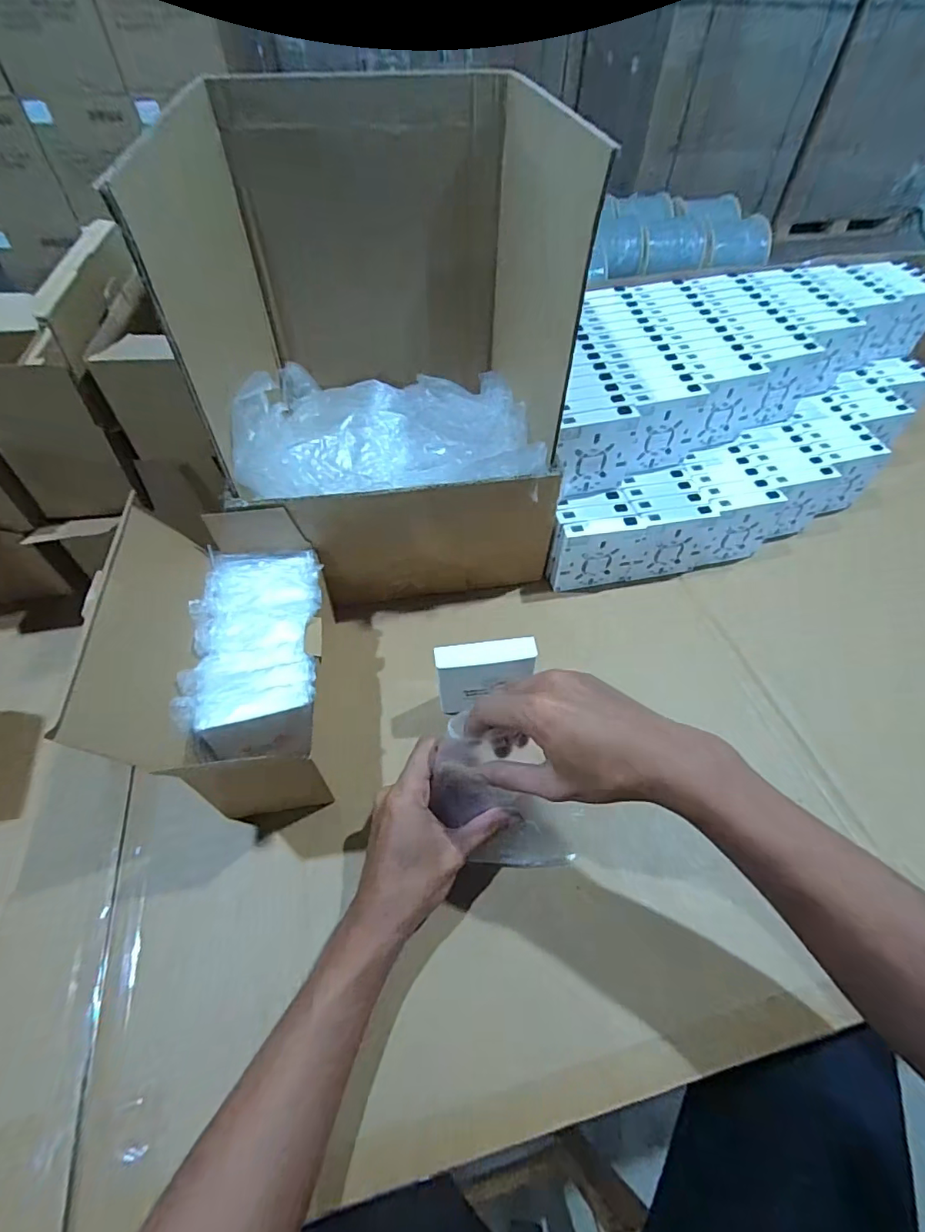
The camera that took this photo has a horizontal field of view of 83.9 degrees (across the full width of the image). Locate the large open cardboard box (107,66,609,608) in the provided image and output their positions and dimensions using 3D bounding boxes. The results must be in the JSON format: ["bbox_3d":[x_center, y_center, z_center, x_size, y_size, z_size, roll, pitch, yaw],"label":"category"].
[{"bbox_3d":[-0.073,-0.256,0.522,0.301,0.345,0.332,-6,53,-6],"label":"large open cardboard box"}]

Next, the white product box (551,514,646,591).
[{"bbox_3d":[0.146,-0.067,0.561,0.087,0.081,0.021,-9,54,-7],"label":"white product box"}]

